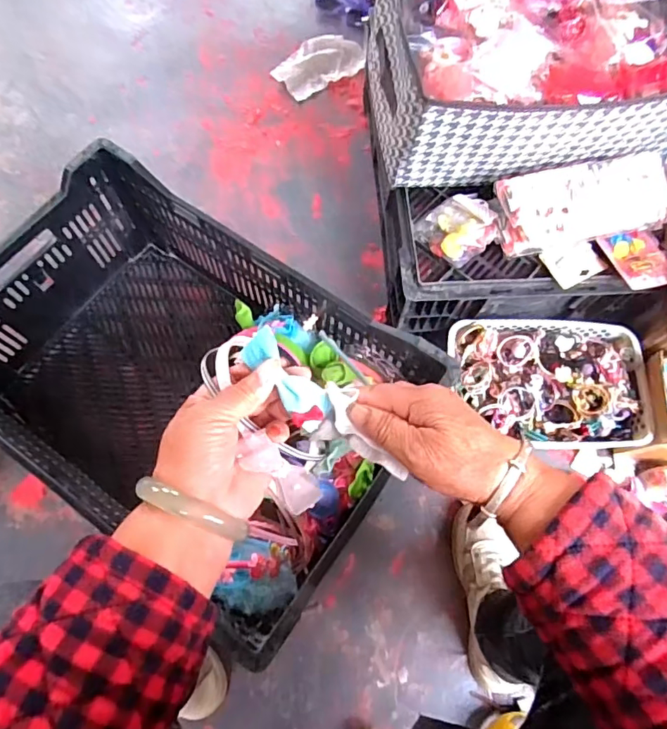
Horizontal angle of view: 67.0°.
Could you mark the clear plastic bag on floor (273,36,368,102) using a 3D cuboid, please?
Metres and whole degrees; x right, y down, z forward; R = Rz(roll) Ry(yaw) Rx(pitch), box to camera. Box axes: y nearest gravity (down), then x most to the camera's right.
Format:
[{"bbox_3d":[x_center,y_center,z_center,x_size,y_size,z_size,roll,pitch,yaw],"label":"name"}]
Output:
[{"bbox_3d":[-0.032,-0.648,1.085,0.184,0.025,0.120,-35,74,-13],"label":"clear plastic bag on floor"}]

